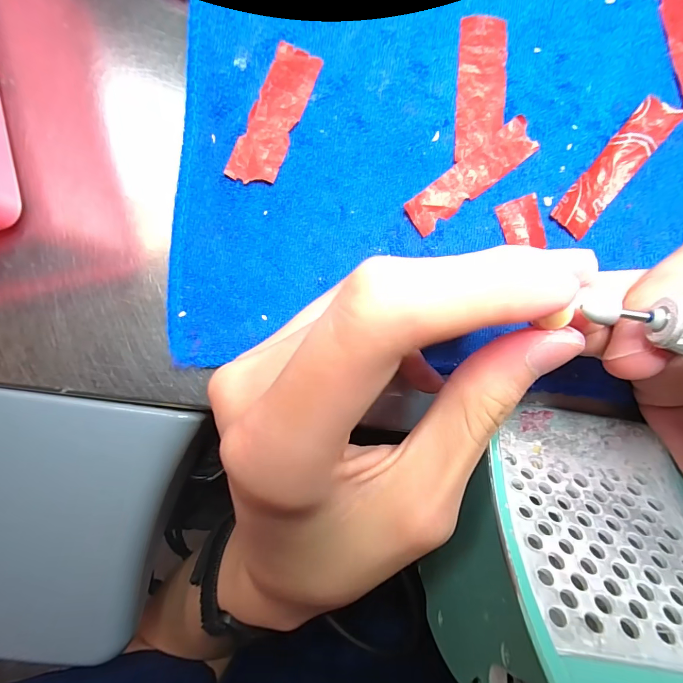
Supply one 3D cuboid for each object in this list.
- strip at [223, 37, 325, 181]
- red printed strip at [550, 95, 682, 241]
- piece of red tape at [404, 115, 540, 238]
[{"bbox_3d":[-0.027,-0.091,0.148,0.019,0.004,0.058,22,89,-7],"label":"strip"},{"bbox_3d":[0.109,-0.070,0.145,0.016,0.007,0.059,38,90,1],"label":"red printed strip"},{"bbox_3d":[0.053,-0.067,0.148,0.058,0.004,0.016,-38,89,1],"label":"piece of red tape"}]

